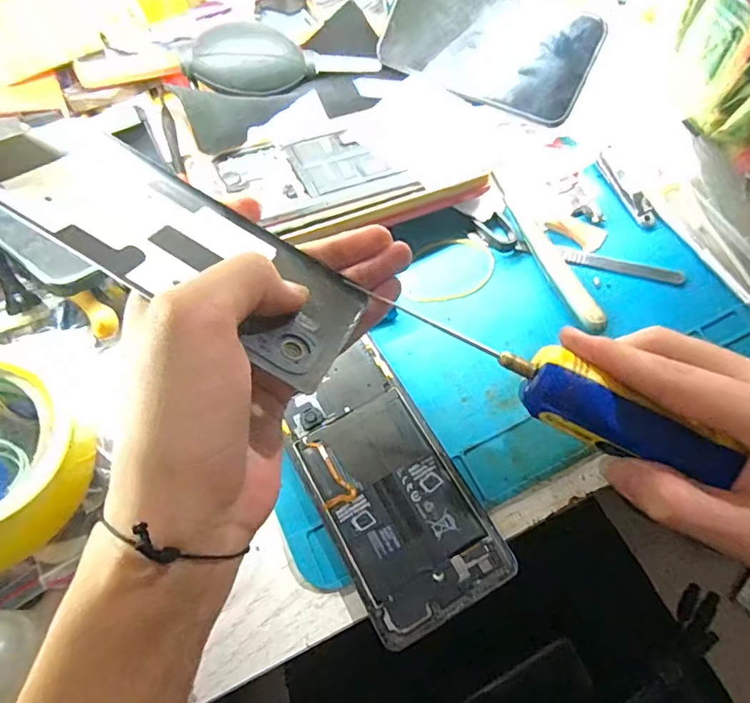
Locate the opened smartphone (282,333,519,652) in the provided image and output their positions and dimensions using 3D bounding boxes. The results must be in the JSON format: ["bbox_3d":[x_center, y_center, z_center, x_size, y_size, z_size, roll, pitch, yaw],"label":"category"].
[{"bbox_3d":[0.004,0.067,0.275,0.072,0.004,0.143,-28,66,-10],"label":"opened smartphone"}]

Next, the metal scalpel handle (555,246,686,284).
[{"bbox_3d":[0.153,-0.054,0.329,0.075,0.006,0.011,14,66,10],"label":"metal scalpel handle"}]

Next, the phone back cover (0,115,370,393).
[{"bbox_3d":[-0.085,-0.048,0.218,0.166,0.004,0.071,32,41,-2],"label":"phone back cover"}]

